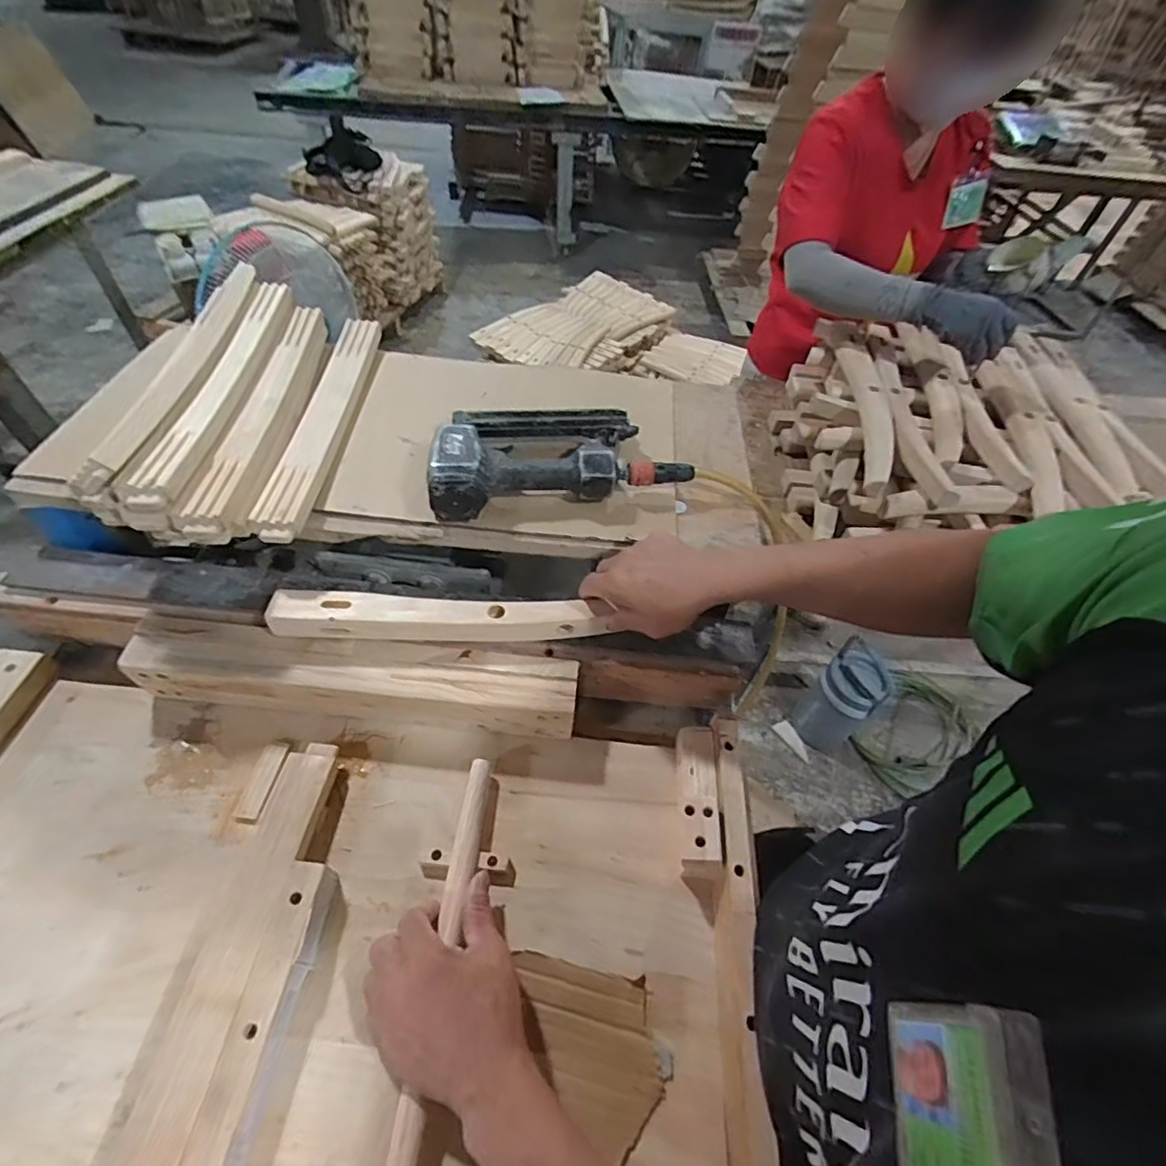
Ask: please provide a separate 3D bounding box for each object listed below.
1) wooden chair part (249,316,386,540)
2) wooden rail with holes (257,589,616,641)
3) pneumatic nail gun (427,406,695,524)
[{"bbox_3d":[-0.299,-0.199,0.665,0.055,0.031,0.390,1,51,-5],"label":"wooden chair part"},{"bbox_3d":[-0.147,0.034,0.581,0.320,0.029,0.040,2,51,-5],"label":"wooden rail with holes"},{"bbox_3d":[-0.027,-0.153,0.639,0.287,0.053,0.154,-6,52,-11],"label":"pneumatic nail gun"}]

